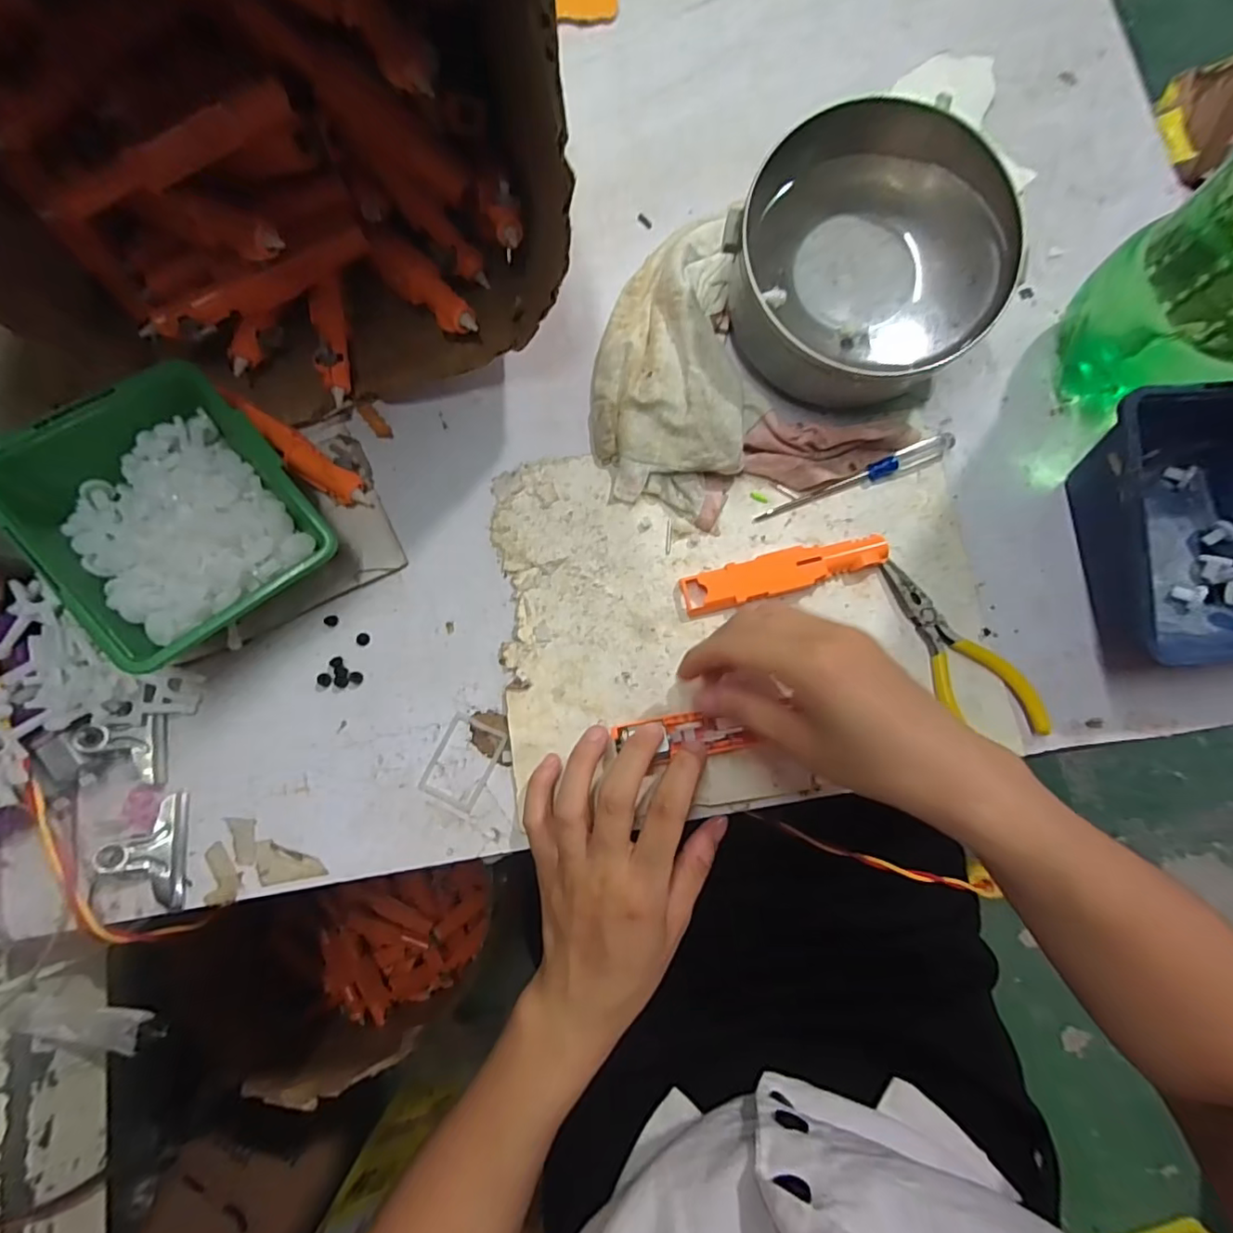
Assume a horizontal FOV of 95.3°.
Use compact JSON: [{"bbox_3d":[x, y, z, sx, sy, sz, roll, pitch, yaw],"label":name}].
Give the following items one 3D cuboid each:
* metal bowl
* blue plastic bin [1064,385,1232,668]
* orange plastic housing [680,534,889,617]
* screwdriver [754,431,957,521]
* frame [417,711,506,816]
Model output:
[{"bbox_3d":[0.136,-0.188,0.315,0.138,0.079,0.135,0,79,1],"label":"metal bowl"},{"bbox_3d":[0.319,-0.044,0.306,0.114,0.067,0.136,-5,79,0],"label":"blue plastic bin"},{"bbox_3d":[0.097,-0.025,0.323,0.118,0.012,0.023,-15,80,-2],"label":"orange plastic housing"},{"bbox_3d":[0.143,-0.080,0.335,0.126,0.008,0.013,-24,80,-3],"label":"screwdriver"},{"bbox_3d":[-0.083,0.079,0.304,0.032,0.004,0.046,25,81,6],"label":"frame"}]

